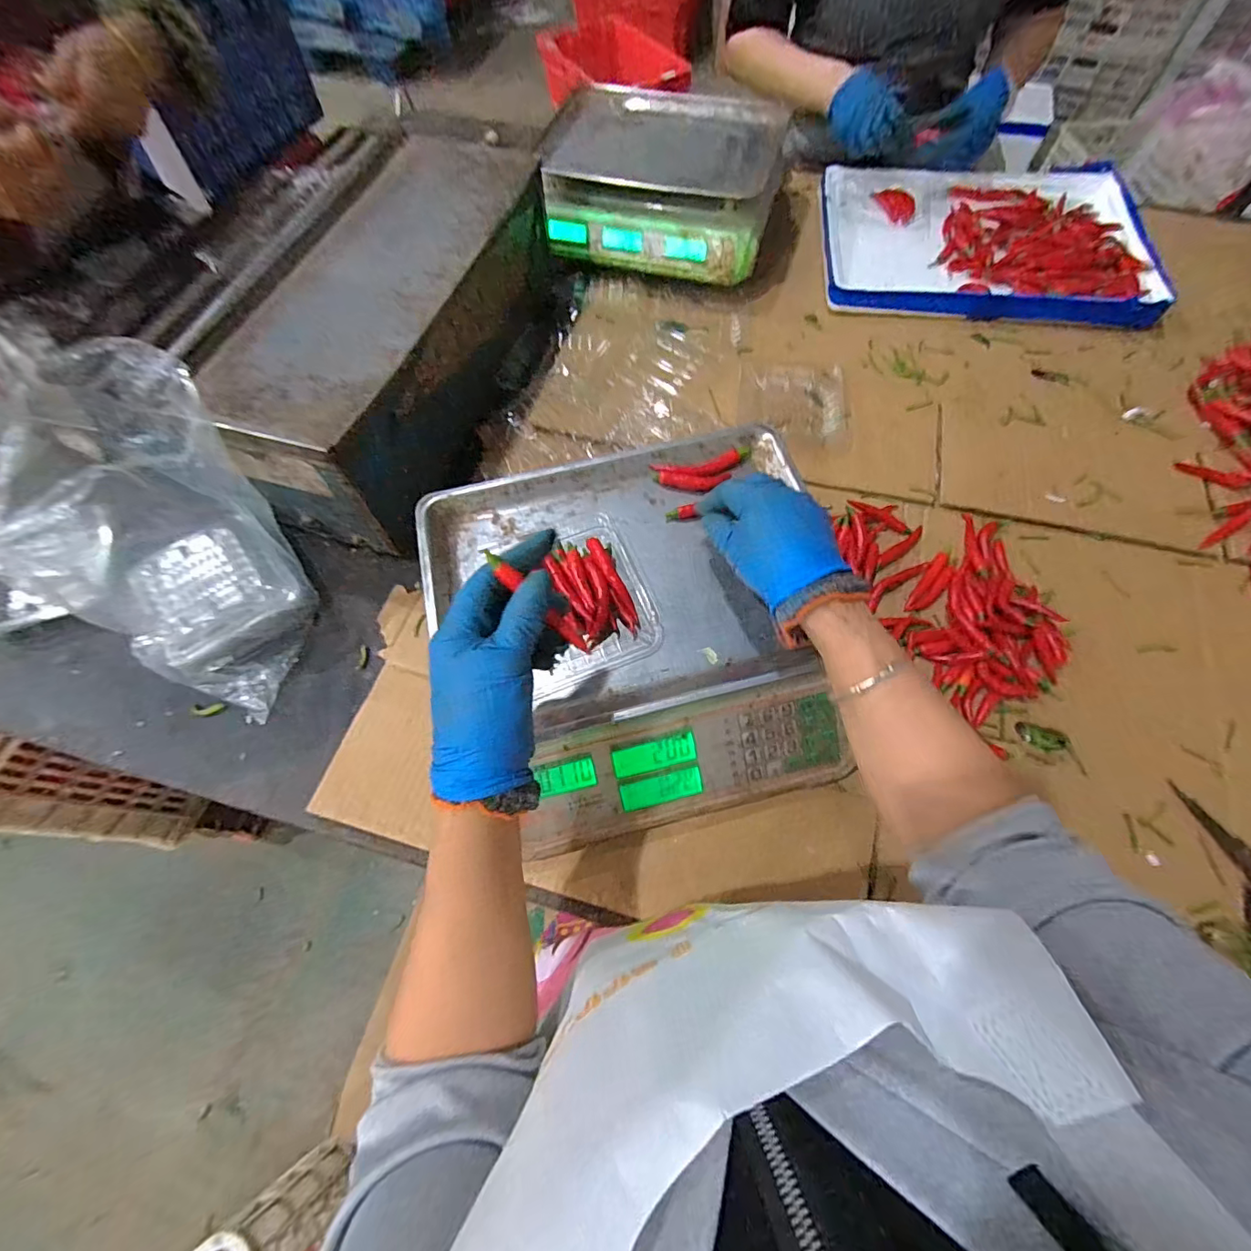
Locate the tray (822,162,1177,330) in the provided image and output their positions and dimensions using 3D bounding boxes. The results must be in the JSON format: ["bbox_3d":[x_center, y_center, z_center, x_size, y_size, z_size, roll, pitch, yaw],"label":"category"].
[{"bbox_3d":[0.504,-0.559,0.763,0.420,0.037,0.317,5,67,4],"label":"tray"}]

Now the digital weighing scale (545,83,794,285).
[{"bbox_3d":[0.053,-0.642,0.784,0.319,0.110,0.319,16,68,9],"label":"digital weighing scale"}]

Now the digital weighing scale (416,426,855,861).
[{"bbox_3d":[0.011,0.006,0.472,0.333,0.101,0.314,-13,67,-4],"label":"digital weighing scale"}]

